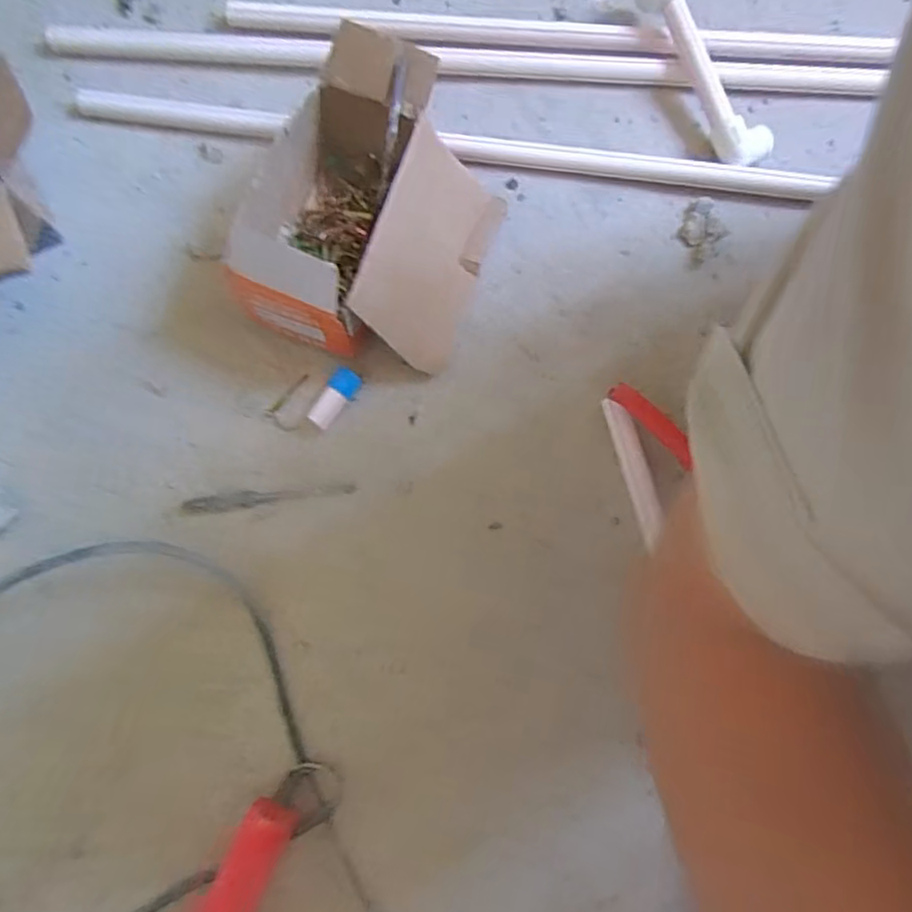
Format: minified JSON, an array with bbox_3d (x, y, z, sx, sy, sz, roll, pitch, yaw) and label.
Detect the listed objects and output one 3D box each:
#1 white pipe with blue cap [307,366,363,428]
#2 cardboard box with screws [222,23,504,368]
[{"bbox_3d":[-0.098,-0.047,0.515,0.021,0.017,0.051,36,81,7],"label":"white pipe with blue cap"},{"bbox_3d":[-0.069,-0.198,0.497,0.165,0.119,0.217,21,79,5],"label":"cardboard box with screws"}]

